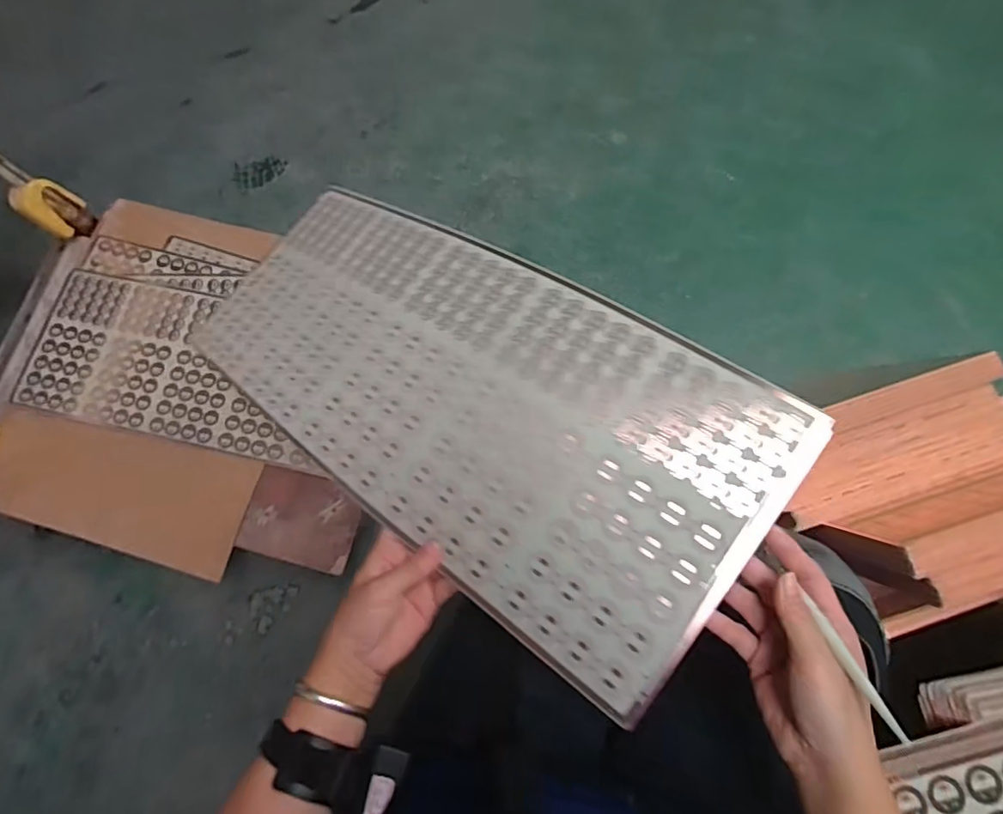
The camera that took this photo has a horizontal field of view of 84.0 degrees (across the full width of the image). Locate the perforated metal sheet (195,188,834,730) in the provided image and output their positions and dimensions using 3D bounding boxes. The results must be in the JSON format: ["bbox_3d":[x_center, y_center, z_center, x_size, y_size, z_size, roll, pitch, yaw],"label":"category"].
[{"bbox_3d":[-0.043,-0.021,0.496,0.544,0.059,0.247,33,75,28],"label":"perforated metal sheet"}]

